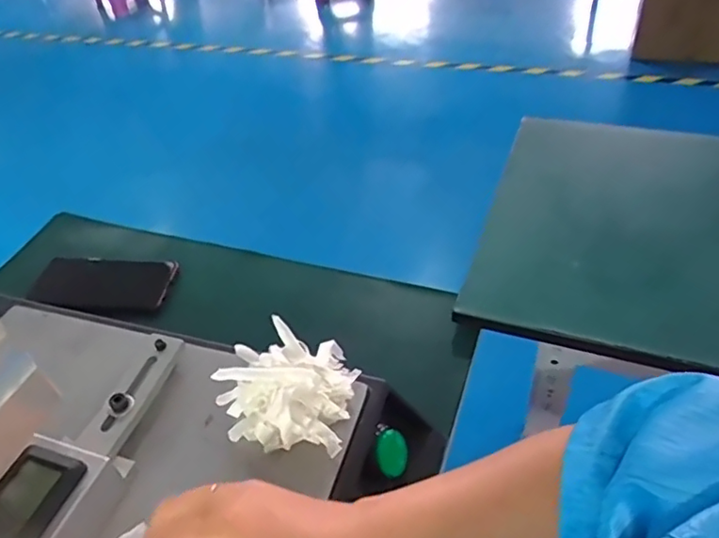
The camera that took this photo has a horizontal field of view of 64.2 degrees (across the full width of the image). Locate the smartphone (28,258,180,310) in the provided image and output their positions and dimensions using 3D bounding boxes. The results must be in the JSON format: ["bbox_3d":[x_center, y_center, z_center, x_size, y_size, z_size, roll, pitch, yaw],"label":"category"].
[{"bbox_3d":[-0.305,0.014,0.682,0.172,0.006,0.076,5,45,12],"label":"smartphone"}]

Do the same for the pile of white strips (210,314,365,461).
[{"bbox_3d":[-0.053,0.080,0.434,0.094,0.050,0.100,5,46,12],"label":"pile of white strips"}]

